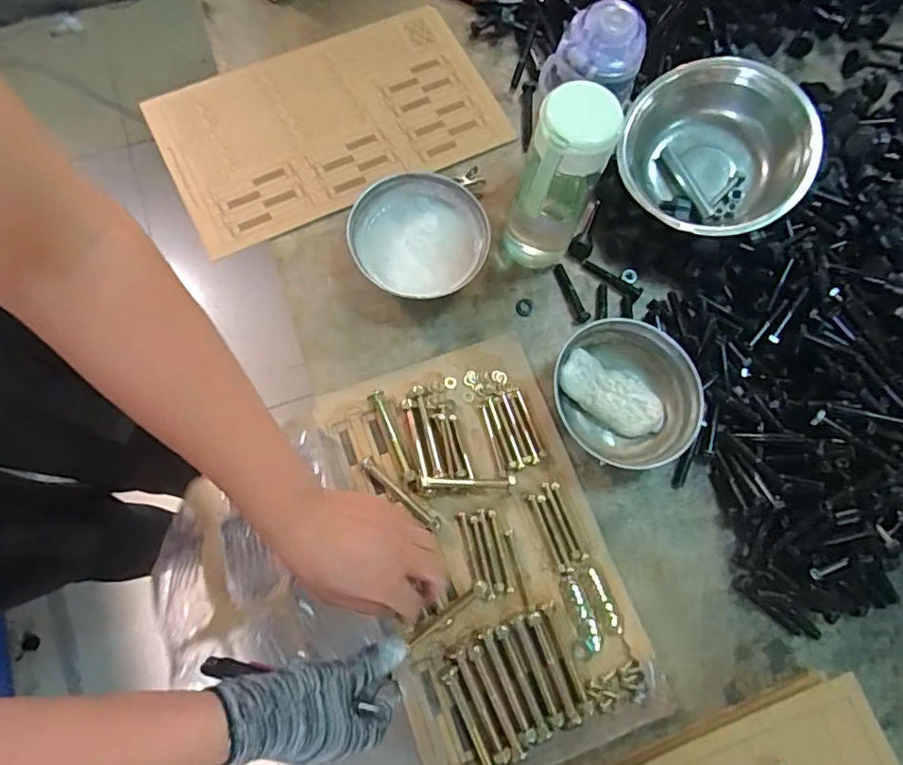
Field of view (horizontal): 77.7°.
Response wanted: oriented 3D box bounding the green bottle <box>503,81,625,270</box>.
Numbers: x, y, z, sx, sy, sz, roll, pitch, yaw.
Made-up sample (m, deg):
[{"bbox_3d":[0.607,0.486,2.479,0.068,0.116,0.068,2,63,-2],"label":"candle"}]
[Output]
[{"bbox_3d":[0.100,-0.183,0.548,0.072,0.203,0.069,19,72,2],"label":"green bottle"}]

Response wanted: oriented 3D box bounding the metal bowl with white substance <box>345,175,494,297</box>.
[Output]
[{"bbox_3d":[-0.036,-0.153,0.614,0.146,0.046,0.145,1,73,-3],"label":"metal bowl with white substance"}]

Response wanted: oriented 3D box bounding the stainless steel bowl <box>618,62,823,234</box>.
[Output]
[{"bbox_3d":[0.291,-0.250,0.621,0.197,0.085,0.197,-1,77,6],"label":"stainless steel bowl"}]

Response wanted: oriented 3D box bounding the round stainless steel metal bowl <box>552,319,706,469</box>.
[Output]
[{"bbox_3d":[0.180,0.010,0.576,0.145,0.046,0.134,1,73,-3],"label":"round stainless steel metal bowl"}]

